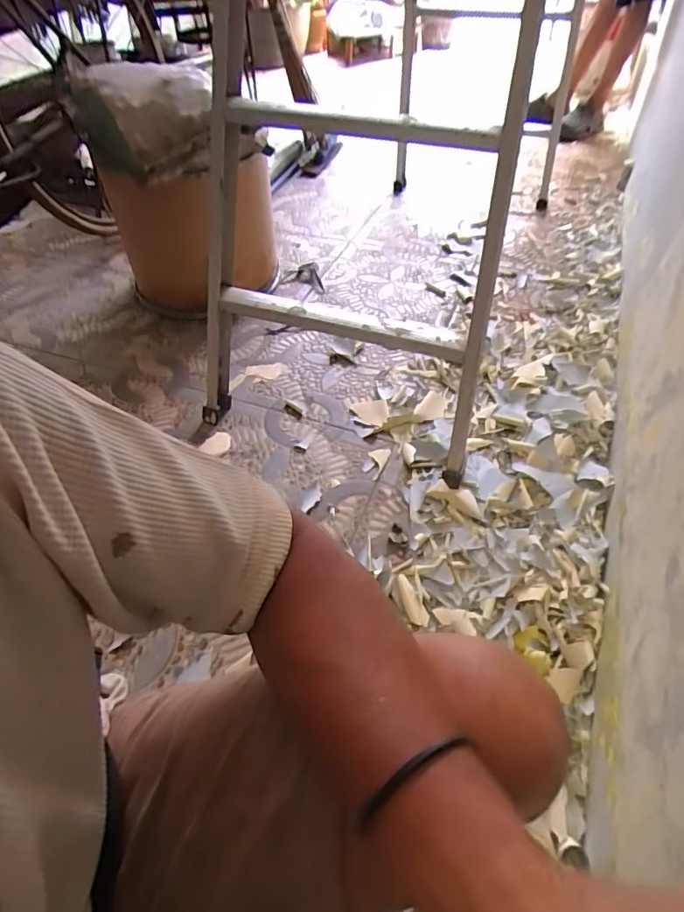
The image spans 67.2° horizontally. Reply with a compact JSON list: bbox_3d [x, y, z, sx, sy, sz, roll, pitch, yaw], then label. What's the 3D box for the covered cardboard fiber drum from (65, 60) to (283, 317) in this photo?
[{"bbox_3d":[-0.371,-0.607,1.247,0.367,0.522,0.354,-17,49,-13],"label":"covered cardboard fiber drum"}]

